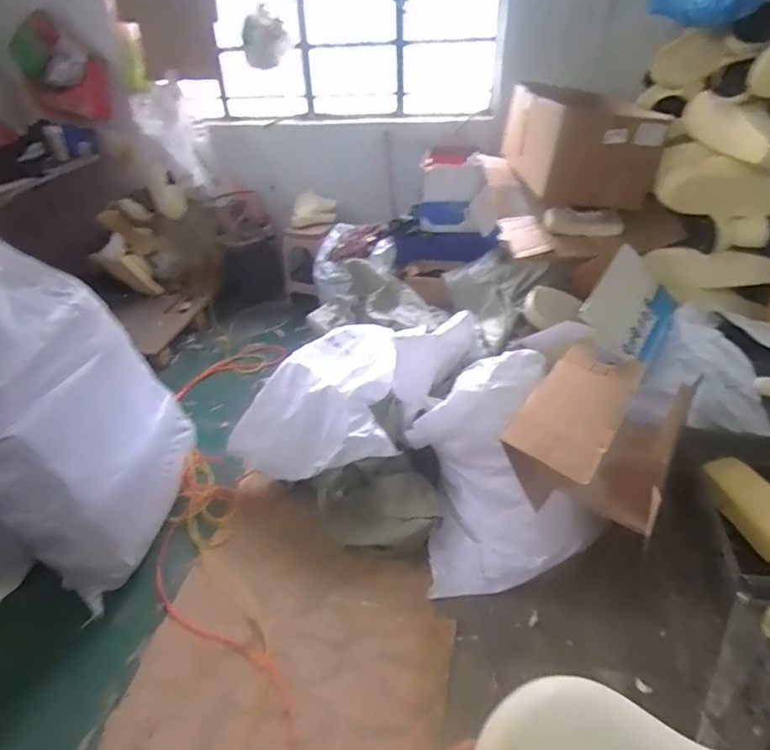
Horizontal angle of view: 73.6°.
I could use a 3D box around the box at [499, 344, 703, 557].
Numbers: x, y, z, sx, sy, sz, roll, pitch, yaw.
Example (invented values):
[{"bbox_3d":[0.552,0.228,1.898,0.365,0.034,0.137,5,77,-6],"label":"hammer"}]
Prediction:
[{"bbox_3d":[0.629,0.146,1.486,0.389,0.254,0.618,20,40,29],"label":"box"}]

